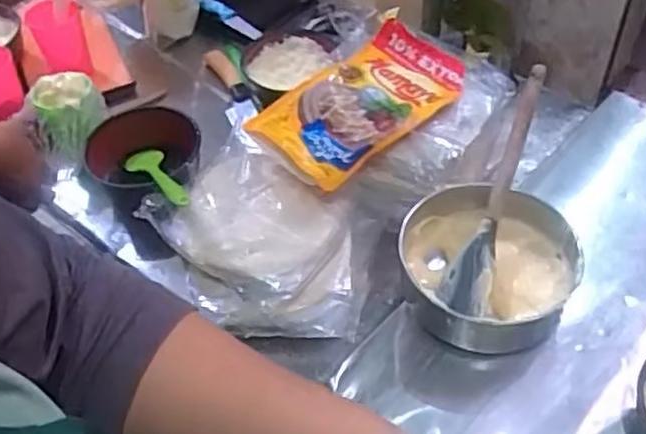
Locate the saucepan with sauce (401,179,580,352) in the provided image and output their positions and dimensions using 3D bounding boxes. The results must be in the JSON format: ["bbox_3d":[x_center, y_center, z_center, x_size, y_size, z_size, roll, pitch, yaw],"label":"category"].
[{"bbox_3d":[0.166,0.051,0.729,0.174,0.062,0.171,-2,49,2],"label":"saucepan with sauce"}]

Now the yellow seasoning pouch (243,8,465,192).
[{"bbox_3d":[0.047,-0.141,0.826,0.255,0.026,0.155,-35,56,-24],"label":"yellow seasoning pouch"}]

